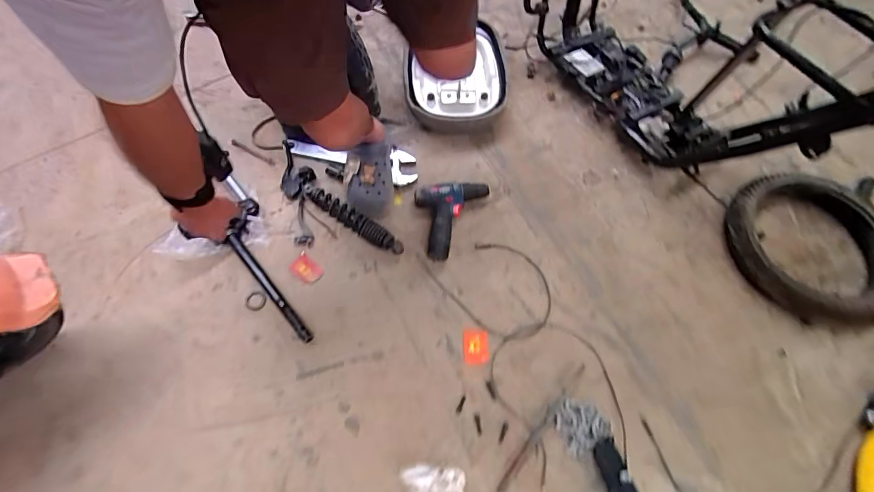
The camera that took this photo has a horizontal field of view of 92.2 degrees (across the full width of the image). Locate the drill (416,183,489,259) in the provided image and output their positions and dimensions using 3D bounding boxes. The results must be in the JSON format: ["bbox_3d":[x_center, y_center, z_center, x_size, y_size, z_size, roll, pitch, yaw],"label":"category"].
[{"bbox_3d":[0.030,-0.064,0.986,0.164,0.049,0.197,-2,64,-1],"label":"drill"}]

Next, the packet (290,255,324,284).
[{"bbox_3d":[-0.298,0.055,0.957,0.071,0.007,0.048,36,68,15],"label":"packet"}]

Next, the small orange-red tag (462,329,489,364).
[{"bbox_3d":[0.082,0.211,0.887,0.053,0.004,0.070,-2,64,-2],"label":"small orange-red tag"}]

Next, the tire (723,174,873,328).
[{"bbox_3d":[0.829,-0.002,0.928,0.306,0.094,0.348,-28,67,-12],"label":"tire"}]

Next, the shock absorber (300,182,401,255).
[{"bbox_3d":[-0.204,-0.066,0.986,0.291,0.040,0.051,38,69,16],"label":"shock absorber"}]

